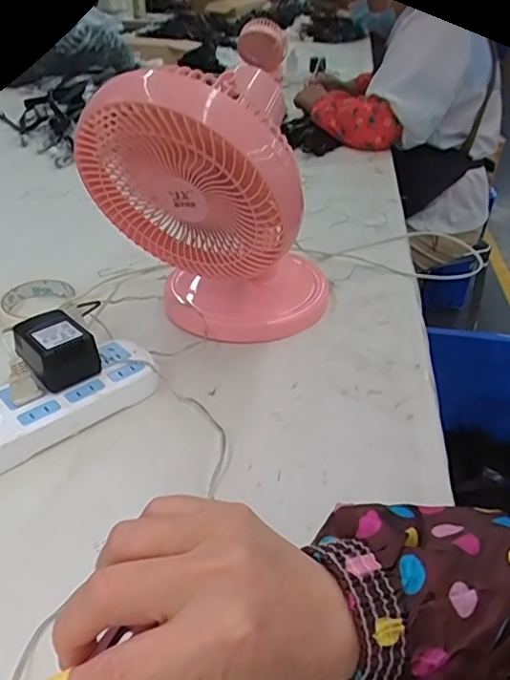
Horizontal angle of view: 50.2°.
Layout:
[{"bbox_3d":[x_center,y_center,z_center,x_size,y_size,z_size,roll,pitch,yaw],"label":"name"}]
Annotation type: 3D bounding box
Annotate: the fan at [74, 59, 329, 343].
[{"bbox_3d":[-0.030,-0.136,0.566,0.197,0.242,0.216,22,41,27],"label":"fan"}]

